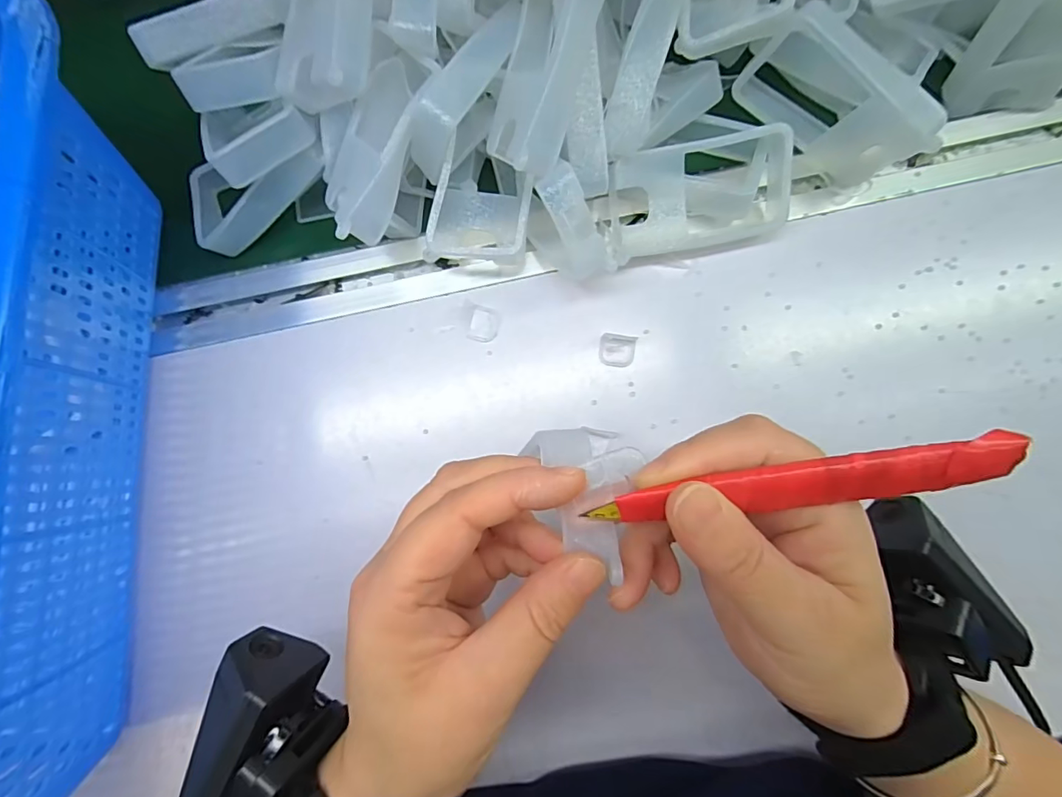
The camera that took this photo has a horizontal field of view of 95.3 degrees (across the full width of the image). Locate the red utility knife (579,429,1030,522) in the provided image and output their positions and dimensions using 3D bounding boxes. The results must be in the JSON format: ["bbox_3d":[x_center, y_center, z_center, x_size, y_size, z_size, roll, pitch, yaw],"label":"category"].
[{"bbox_3d":[0.074,0.026,0.142,0.114,0.009,0.013,-12,82,17],"label":"red utility knife"}]

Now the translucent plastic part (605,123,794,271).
[{"bbox_3d":[0.091,-0.112,0.272,0.100,0.026,0.055,-12,109,2],"label":"translucent plastic part"}]

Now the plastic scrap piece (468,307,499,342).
[{"bbox_3d":[-0.027,-0.043,0.281,0.016,0.004,0.019,14,83,3],"label":"plastic scrap piece"}]

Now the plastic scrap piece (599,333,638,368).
[{"bbox_3d":[0.050,-0.028,0.277,0.021,0.004,0.018,7,83,3],"label":"plastic scrap piece"}]

